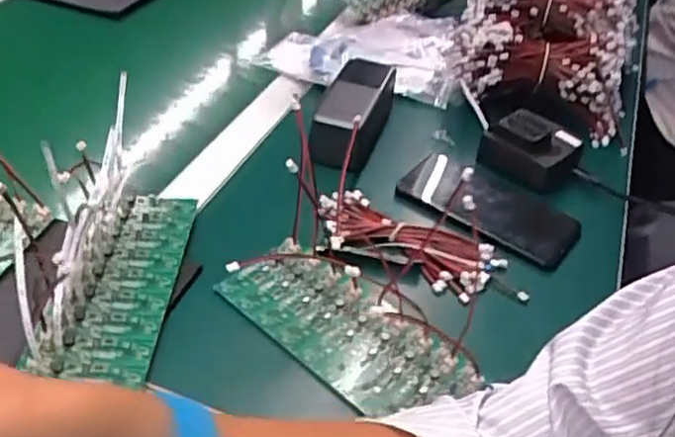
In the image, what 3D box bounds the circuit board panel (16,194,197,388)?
[{"bbox_3d":[-0.158,0.038,0.503,0.072,0.022,0.184,3,39,-1],"label":"circuit board panel"}]

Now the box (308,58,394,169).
[{"bbox_3d":[0.020,-0.113,0.689,0.055,0.057,0.159,14,41,12],"label":"box"}]

